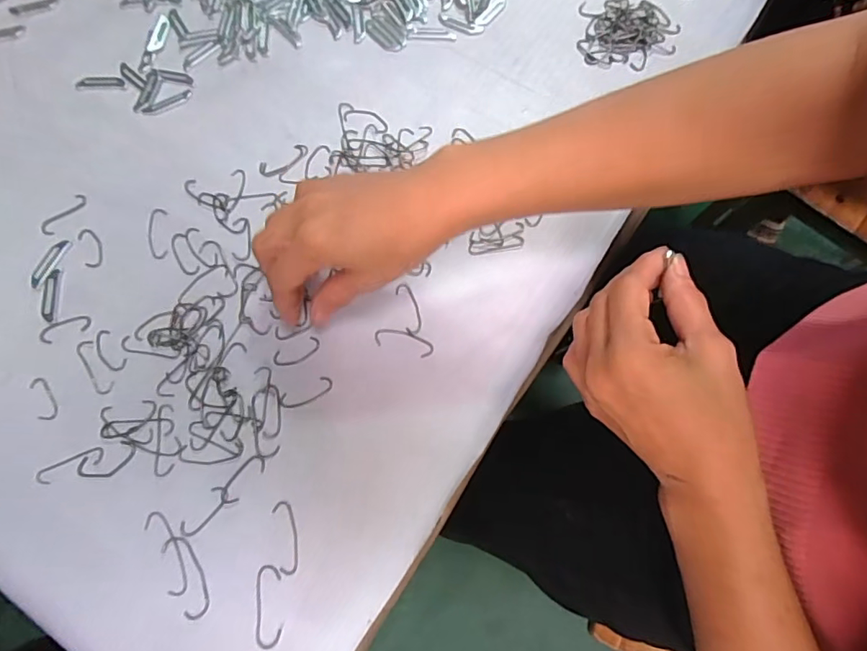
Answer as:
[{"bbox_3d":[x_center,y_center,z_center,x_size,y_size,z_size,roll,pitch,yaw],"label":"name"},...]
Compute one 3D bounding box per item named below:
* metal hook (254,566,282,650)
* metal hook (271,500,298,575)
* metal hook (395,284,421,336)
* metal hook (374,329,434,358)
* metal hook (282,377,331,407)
[{"bbox_3d":[-0.098,0.166,0.301,0.015,0.004,0.043,-5,73,-2],"label":"metal hook"},{"bbox_3d":[-0.090,0.129,0.313,0.013,0.004,0.041,-14,73,-4],"label":"metal hook"},{"bbox_3d":[-0.017,-0.012,0.352,0.012,0.004,0.036,-14,73,-4],"label":"metal hook"},{"bbox_3d":[-0.020,0.010,0.346,0.041,0.004,0.014,15,73,4],"label":"metal hook"},{"bbox_3d":[-0.084,0.045,0.336,0.035,0.004,0.013,-22,74,-7],"label":"metal hook"}]

